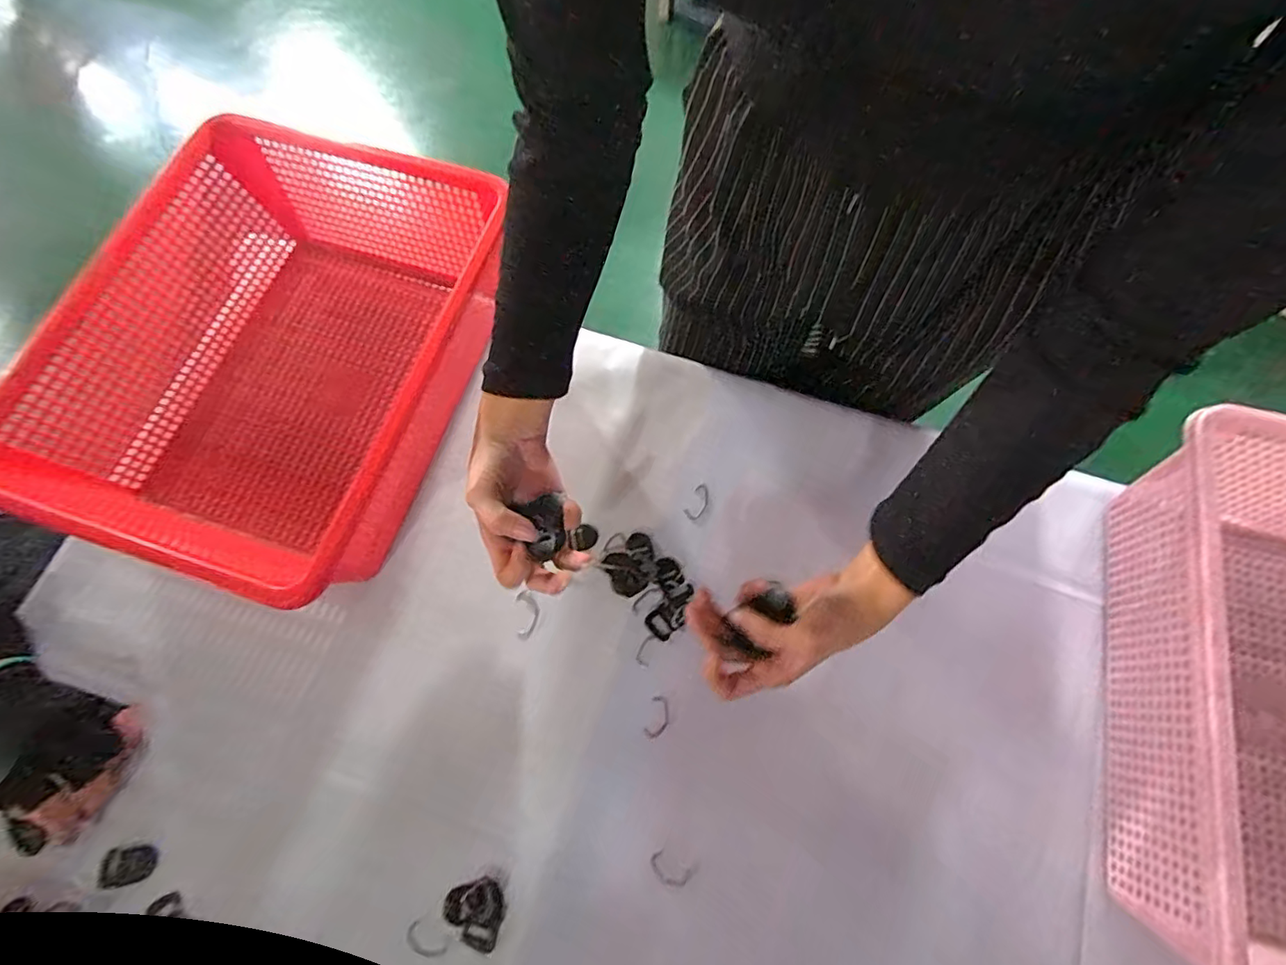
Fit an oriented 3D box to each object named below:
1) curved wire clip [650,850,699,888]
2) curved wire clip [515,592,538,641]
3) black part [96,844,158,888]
[{"bbox_3d":[0.022,0.295,0.416,0.035,0.004,0.020,22,73,8],"label":"curved wire clip"},{"bbox_3d":[-0.100,0.115,0.473,0.020,0.005,0.040,-6,72,-1],"label":"curved wire clip"},{"bbox_3d":[-0.394,0.294,0.419,0.043,0.004,0.026,-6,72,-1],"label":"black part"}]

